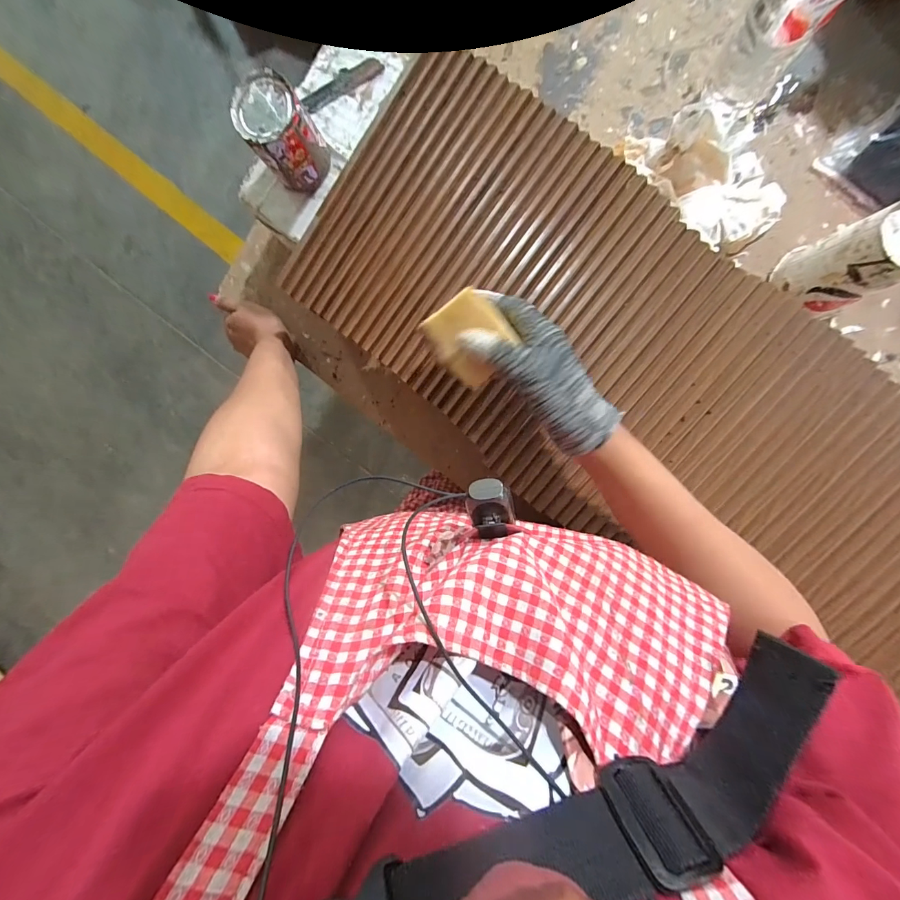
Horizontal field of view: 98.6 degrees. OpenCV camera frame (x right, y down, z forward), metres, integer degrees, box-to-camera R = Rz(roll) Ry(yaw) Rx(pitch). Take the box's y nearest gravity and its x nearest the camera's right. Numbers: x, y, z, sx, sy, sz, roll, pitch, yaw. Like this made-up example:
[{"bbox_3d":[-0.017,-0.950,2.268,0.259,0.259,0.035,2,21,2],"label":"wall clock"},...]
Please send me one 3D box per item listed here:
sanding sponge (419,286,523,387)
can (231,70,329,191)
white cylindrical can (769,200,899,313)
[{"bbox_3d":[0.016,-0.089,0.309,0.058,0.014,0.064,-38,87,9],"label":"sanding sponge"},{"bbox_3d":[-0.164,-0.312,0.385,0.060,0.066,0.066,0,93,9],"label":"can"},{"bbox_3d":[0.388,-0.183,0.376,0.064,0.123,0.070,0,89,9],"label":"white cylindrical can"}]

